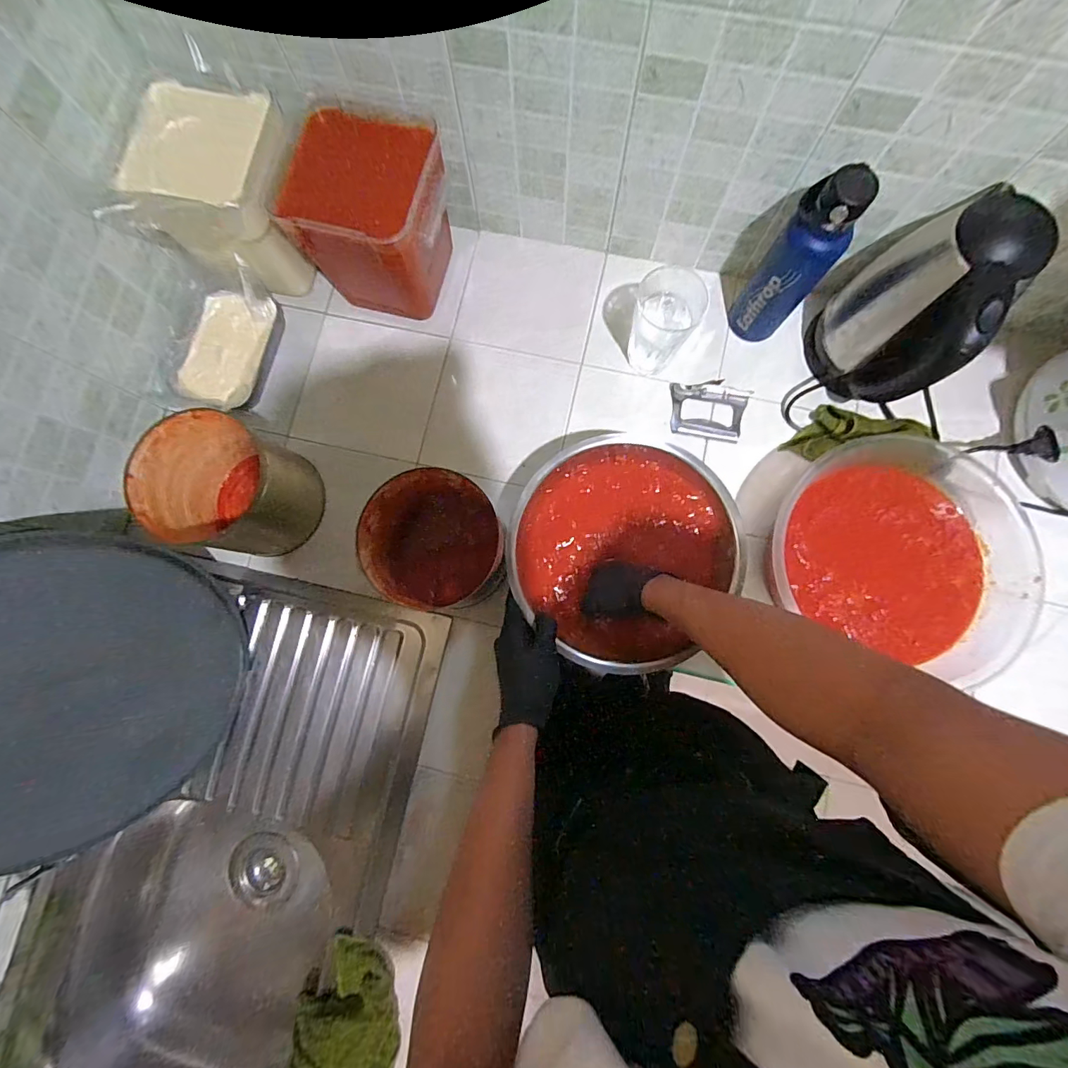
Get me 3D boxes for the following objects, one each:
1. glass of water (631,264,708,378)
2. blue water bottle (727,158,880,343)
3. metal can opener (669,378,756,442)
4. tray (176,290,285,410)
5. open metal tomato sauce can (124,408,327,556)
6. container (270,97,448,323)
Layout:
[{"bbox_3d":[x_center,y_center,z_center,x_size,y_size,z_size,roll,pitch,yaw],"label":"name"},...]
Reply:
[{"bbox_3d":[0.172,-0.283,0.620,0.079,0.110,0.092,11,83,3],"label":"glass of water"},{"bbox_3d":[0.315,-0.324,0.563,0.066,0.229,0.063,0,82,2],"label":"blue water bottle"},{"bbox_3d":[0.250,-0.179,0.652,0.107,0.010,0.083,12,83,3],"label":"metal can opener"},{"bbox_3d":[-0.443,-0.264,0.650,0.118,0.035,0.172,8,83,3],"label":"tray"},{"bbox_3d":[-0.381,-0.061,0.588,0.157,0.141,0.165,0,82,2],"label":"open metal tomato sauce can"},{"bbox_3d":[-0.204,-0.396,0.608,0.182,0.178,0.131,12,83,3],"label":"container"}]

